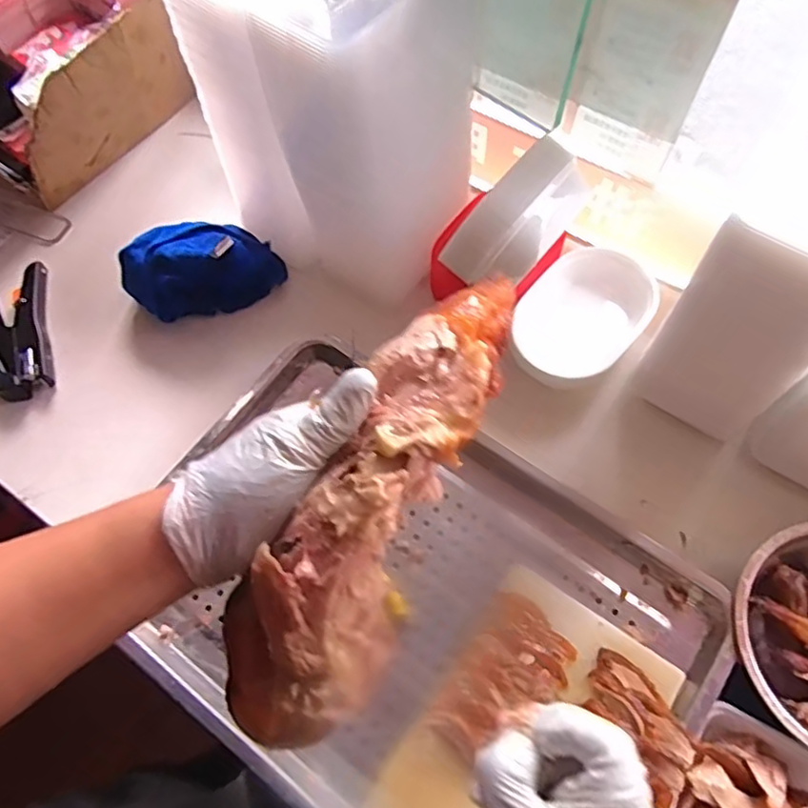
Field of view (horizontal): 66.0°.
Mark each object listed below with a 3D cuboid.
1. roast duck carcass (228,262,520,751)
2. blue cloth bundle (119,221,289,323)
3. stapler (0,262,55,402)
[{"bbox_3d":[-0.015,0.043,0.317,0.082,0.075,0.268,25,82,14],"label":"roast duck carcass"},{"bbox_3d":[-0.231,-0.159,0.718,0.174,0.090,0.080,-21,65,-7],"label":"blue cloth bundle"},{"bbox_3d":[-0.454,-0.083,0.723,0.083,0.029,0.174,-18,65,-6],"label":"stapler"}]

